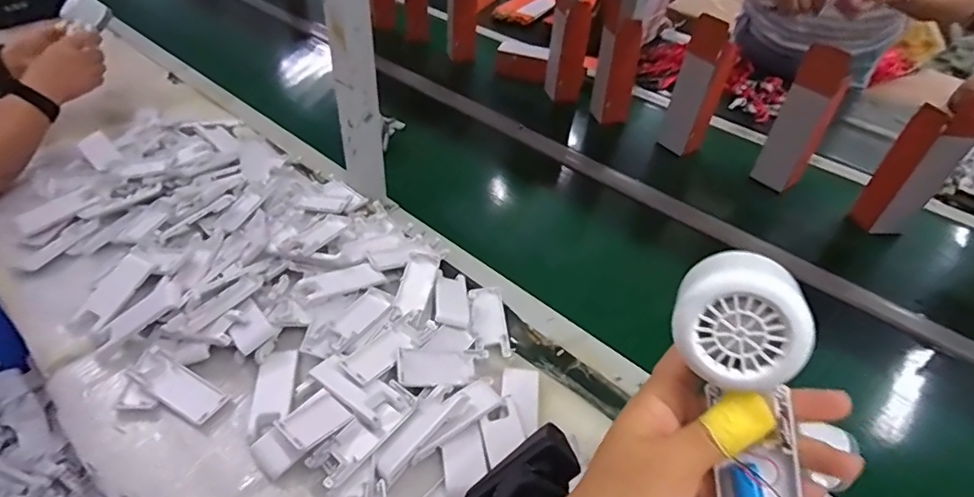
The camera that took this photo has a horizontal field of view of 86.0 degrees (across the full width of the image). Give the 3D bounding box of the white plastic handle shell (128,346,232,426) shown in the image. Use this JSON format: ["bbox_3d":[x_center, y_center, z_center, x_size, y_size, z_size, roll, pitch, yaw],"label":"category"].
[{"bbox_3d":[-0.311,0.140,0.527,0.104,0.020,0.038,21,44,17],"label":"white plastic handle shell"}]

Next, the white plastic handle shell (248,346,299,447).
[{"bbox_3d":[-0.216,0.147,0.529,0.039,0.011,0.097,-2,42,-7],"label":"white plastic handle shell"}]

